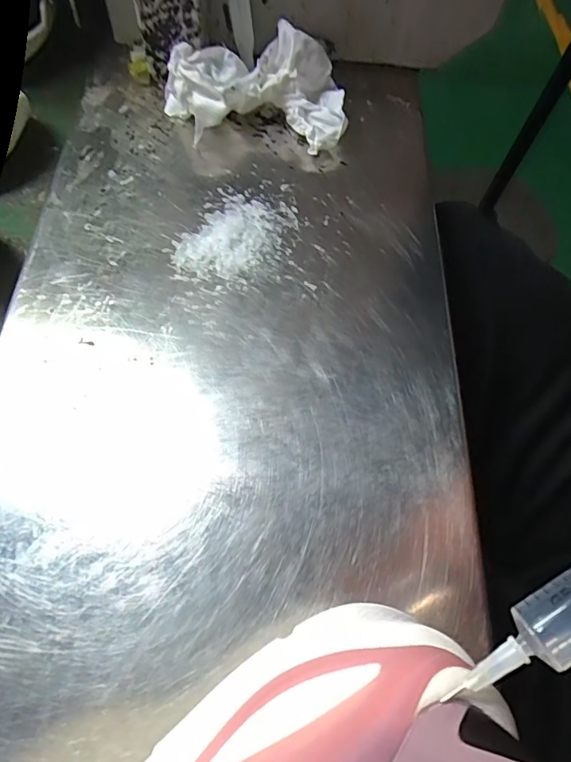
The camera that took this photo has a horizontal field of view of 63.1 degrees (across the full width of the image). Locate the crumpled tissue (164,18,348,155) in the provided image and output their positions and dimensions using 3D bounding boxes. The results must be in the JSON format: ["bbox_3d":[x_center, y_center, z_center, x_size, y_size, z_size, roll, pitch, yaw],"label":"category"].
[{"bbox_3d":[-0.020,-0.185,0.295,0.117,0.036,0.061,4,65,-2],"label":"crumpled tissue"}]

